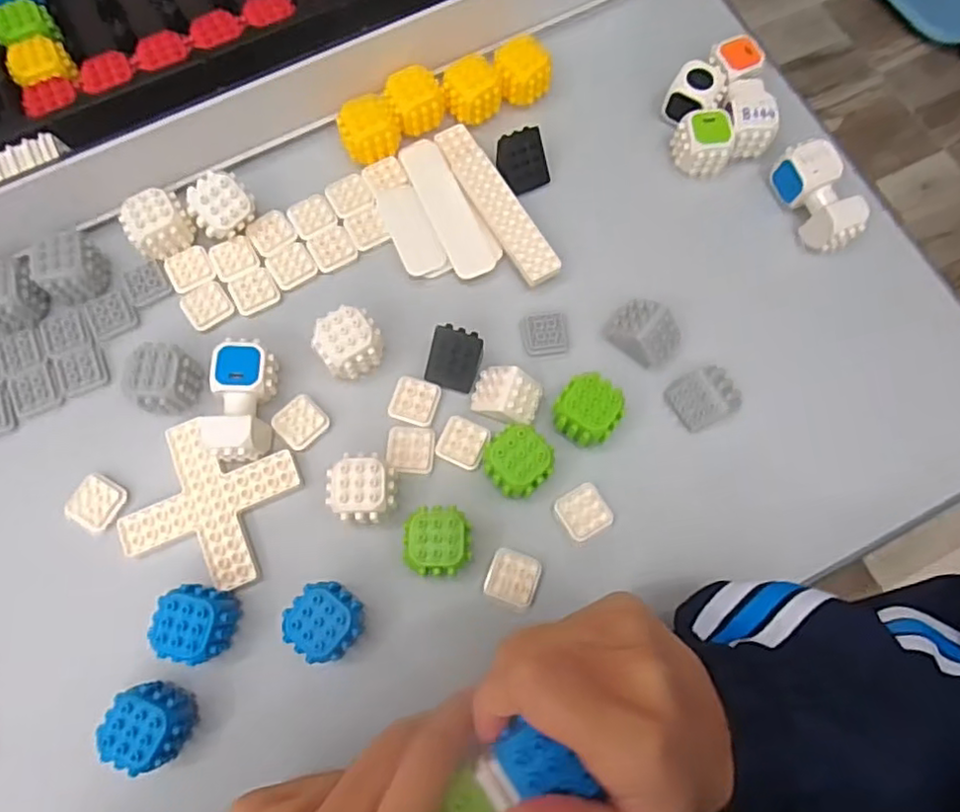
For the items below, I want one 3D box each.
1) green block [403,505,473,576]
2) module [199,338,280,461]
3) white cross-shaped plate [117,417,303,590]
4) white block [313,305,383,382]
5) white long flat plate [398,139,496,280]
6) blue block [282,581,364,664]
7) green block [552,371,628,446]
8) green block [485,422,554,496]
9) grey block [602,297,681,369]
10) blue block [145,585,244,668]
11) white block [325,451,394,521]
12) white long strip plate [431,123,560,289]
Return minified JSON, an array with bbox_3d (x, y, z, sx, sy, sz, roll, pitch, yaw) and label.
[{"bbox_3d":[-0.023,0.075,0.358,0.035,0.033,0.036,-1,73,-1],"label":"green block"},{"bbox_3d":[-0.140,-0.003,0.379,0.033,0.027,0.069,3,73,0],"label":"module"},{"bbox_3d":[-0.156,0.056,0.375,0.081,0.007,0.080,19,74,5],"label":"white cross-shaped plate"},{"bbox_3d":[-0.079,-0.038,0.390,0.036,0.031,0.032,-31,76,-9],"label":"white block"},{"bbox_3d":[-0.023,-0.135,0.431,0.027,0.005,0.111,-22,75,-7],"label":"white long flat plate"},{"bbox_3d":[-0.081,0.115,0.345,0.036,0.033,0.035,40,77,10],"label":"blue block"},{"bbox_3d":[0.063,0.004,0.379,0.036,0.035,0.039,38,76,10],"label":"green block"},{"bbox_3d":[0.021,0.033,0.370,0.034,0.033,0.036,-39,78,-11],"label":"green block"},{"bbox_3d":[0.102,-0.045,0.401,0.043,0.029,0.028,37,76,10],"label":"grey block"},{"bbox_3d":[-0.149,0.116,0.344,0.036,0.035,0.036,12,74,3],"label":"blue block"},{"bbox_3d":[-0.066,0.047,0.366,0.035,0.033,0.035,1,73,0],"label":"white block"},{"bbox_3d":[0.010,-0.137,0.429,0.027,0.009,0.132,-28,76,-9],"label":"white long strip plate"}]

